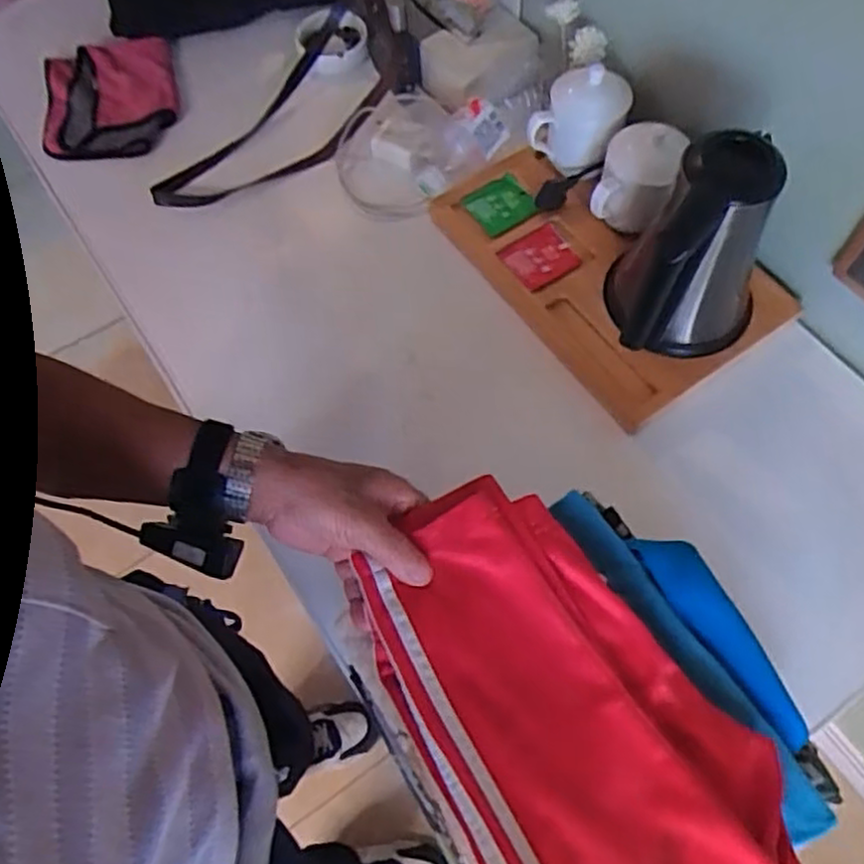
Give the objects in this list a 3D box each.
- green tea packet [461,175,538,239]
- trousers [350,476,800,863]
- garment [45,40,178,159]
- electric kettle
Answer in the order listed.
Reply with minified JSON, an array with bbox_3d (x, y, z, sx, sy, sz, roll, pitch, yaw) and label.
[{"bbox_3d":[0.080,-0.264,0.857,0.072,0.011,0.059,-35,88,-11],"label":"green tea packet"},{"bbox_3d":[0.092,0.188,0.485,0.186,0.027,0.335,-26,65,-9],"label":"trousers"},{"bbox_3d":[-0.426,-0.437,0.970,0.180,0.033,0.200,-14,63,-4],"label":"garment"},{"bbox_3d":[0.259,-0.182,0.710,0.147,0.208,0.123,24,67,14],"label":"electric kettle"}]

